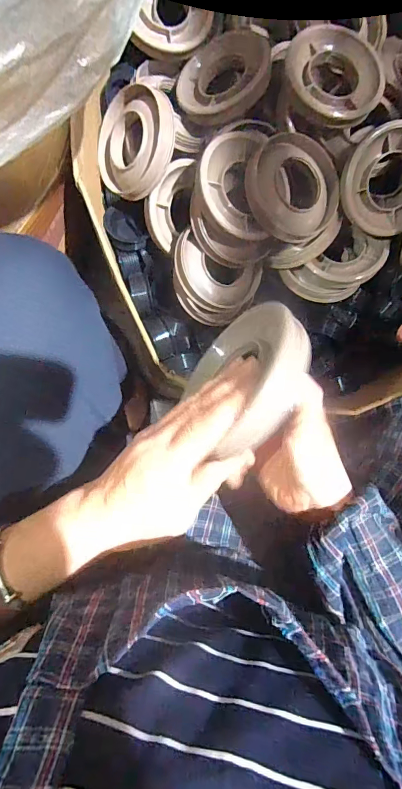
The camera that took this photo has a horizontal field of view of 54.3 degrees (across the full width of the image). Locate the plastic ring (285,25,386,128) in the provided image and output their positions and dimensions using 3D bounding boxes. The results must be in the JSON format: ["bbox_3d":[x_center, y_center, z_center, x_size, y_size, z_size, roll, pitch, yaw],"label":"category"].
[{"bbox_3d":[0.167,-0.396,0.489,0.113,0.022,0.121,-39,93,-6],"label":"plastic ring"}]

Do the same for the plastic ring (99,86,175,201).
[{"bbox_3d":[-0.086,-0.318,0.498,0.115,0.022,0.121,30,115,30],"label":"plastic ring"}]

